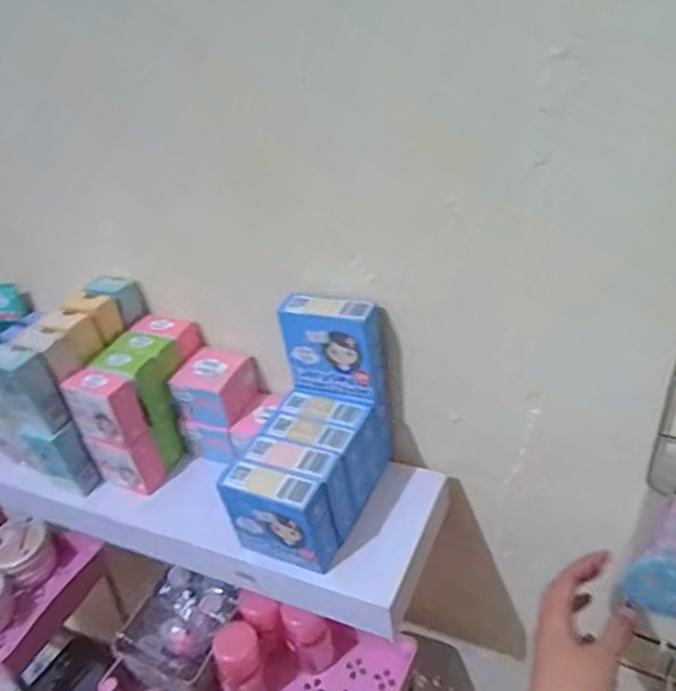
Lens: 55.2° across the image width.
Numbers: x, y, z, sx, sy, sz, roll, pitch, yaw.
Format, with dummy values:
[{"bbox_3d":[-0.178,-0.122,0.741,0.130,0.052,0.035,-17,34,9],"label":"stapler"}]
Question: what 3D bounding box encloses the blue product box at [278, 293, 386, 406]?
[{"bbox_3d":[-0.003,0.000,0.567,0.085,0.087,0.035,12,37,23],"label":"blue product box"}]

